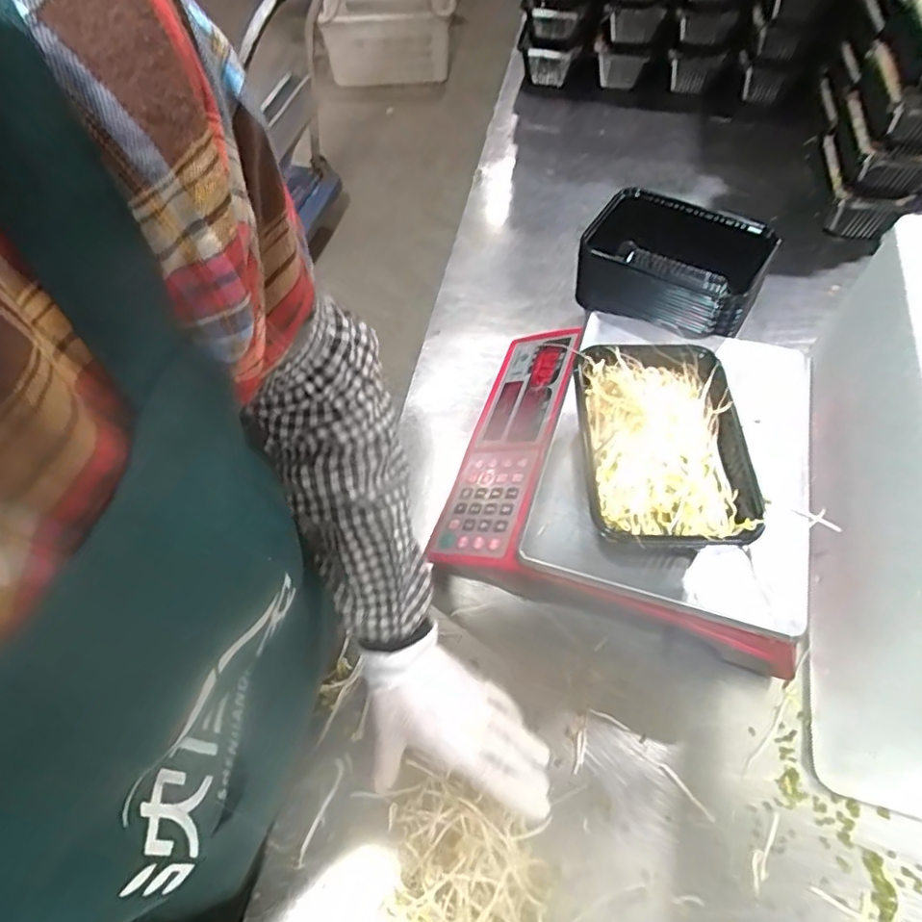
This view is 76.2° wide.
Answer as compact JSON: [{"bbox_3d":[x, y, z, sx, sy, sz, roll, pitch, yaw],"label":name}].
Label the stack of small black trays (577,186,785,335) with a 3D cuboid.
[{"bbox_3d":[0.217,-0.204,0.631,0.183,0.079,0.126,29,63,18],"label":"stack of small black trays"}]

